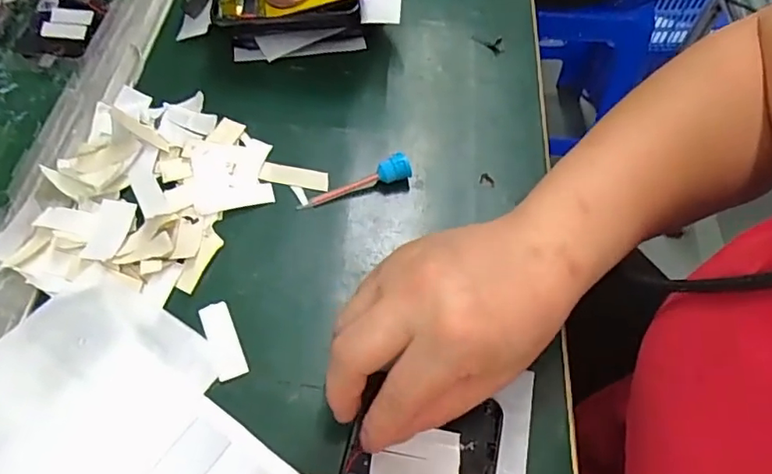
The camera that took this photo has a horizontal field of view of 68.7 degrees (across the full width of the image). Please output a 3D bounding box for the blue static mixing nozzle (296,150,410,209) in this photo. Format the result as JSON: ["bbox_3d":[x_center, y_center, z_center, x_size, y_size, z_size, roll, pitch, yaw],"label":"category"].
[{"bbox_3d":[-0.020,-0.033,0.366,0.075,0.013,0.013,-24,62,-2],"label":"blue static mixing nozzle"}]

